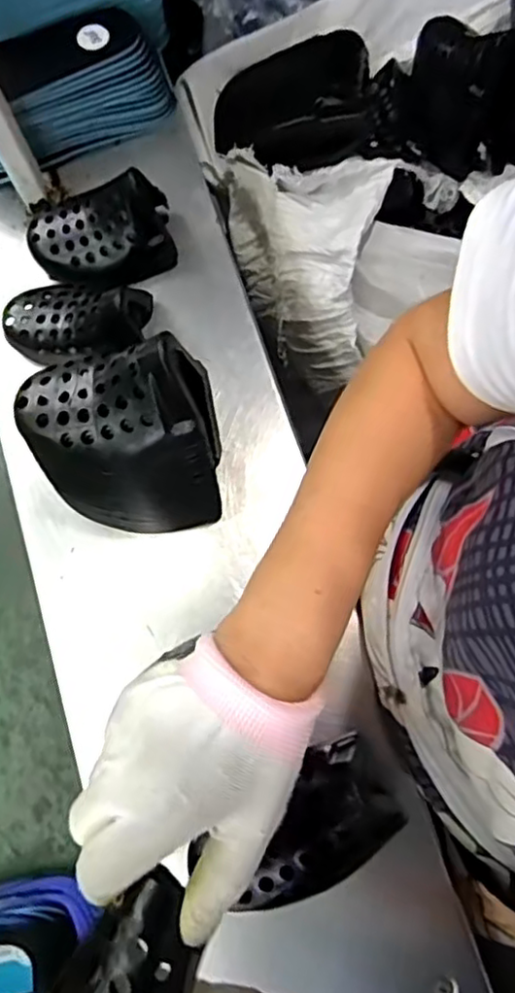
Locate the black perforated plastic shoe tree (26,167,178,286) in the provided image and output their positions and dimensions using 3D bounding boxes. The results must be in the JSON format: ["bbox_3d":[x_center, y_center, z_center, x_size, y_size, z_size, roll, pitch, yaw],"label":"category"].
[{"bbox_3d":[-0.136,-0.226,0.549,0.119,0.060,0.071,-12,76,-1],"label":"black perforated plastic shoe tree"}]

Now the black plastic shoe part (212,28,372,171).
[{"bbox_3d":[0.038,-0.437,0.707,0.175,0.059,0.144,-4,76,1],"label":"black plastic shoe part"}]

